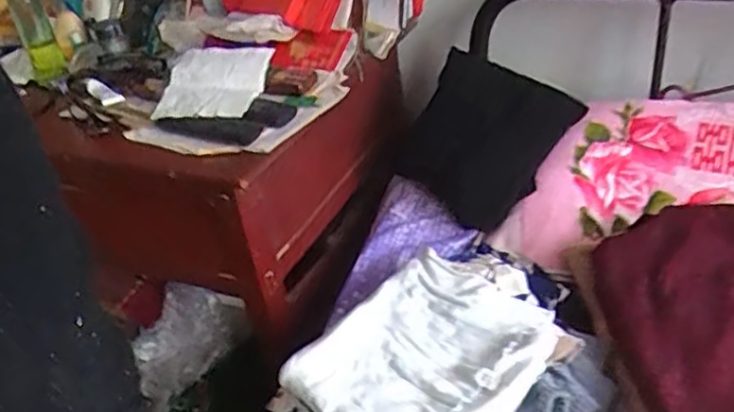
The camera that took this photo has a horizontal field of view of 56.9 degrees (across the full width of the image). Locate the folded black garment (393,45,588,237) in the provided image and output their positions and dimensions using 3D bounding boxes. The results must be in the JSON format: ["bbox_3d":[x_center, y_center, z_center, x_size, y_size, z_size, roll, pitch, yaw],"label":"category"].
[{"bbox_3d":[0.176,-0.101,1.111,0.232,0.368,0.052,42,60,11],"label":"folded black garment"}]

